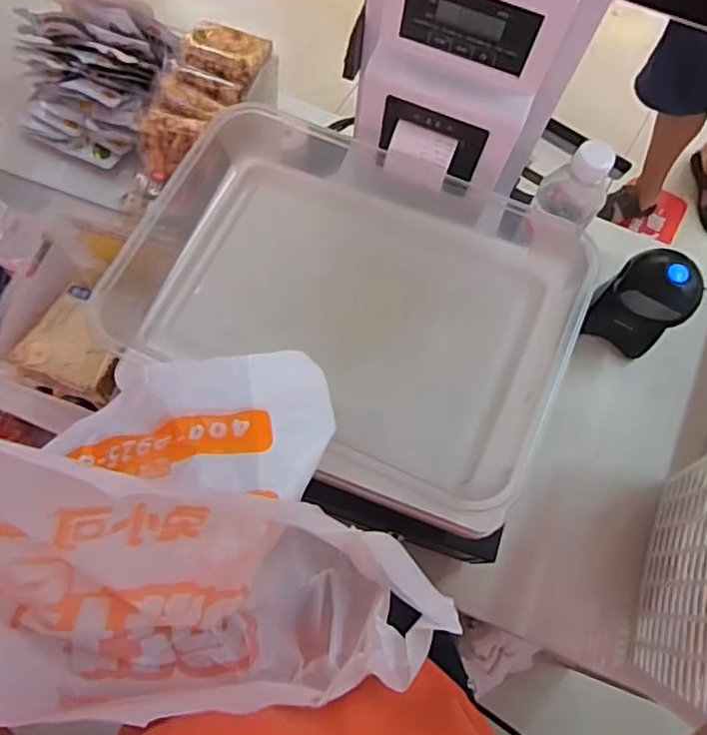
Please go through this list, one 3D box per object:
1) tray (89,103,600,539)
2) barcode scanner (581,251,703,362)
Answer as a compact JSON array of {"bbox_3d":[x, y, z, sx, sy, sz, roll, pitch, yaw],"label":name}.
[{"bbox_3d":[-0.008,-0.065,0.530,0.388,0.057,0.296,22,72,6],"label":"tray"},{"bbox_3d":[0.327,-0.069,0.707,0.077,0.144,0.085,-37,75,-13],"label":"barcode scanner"}]

